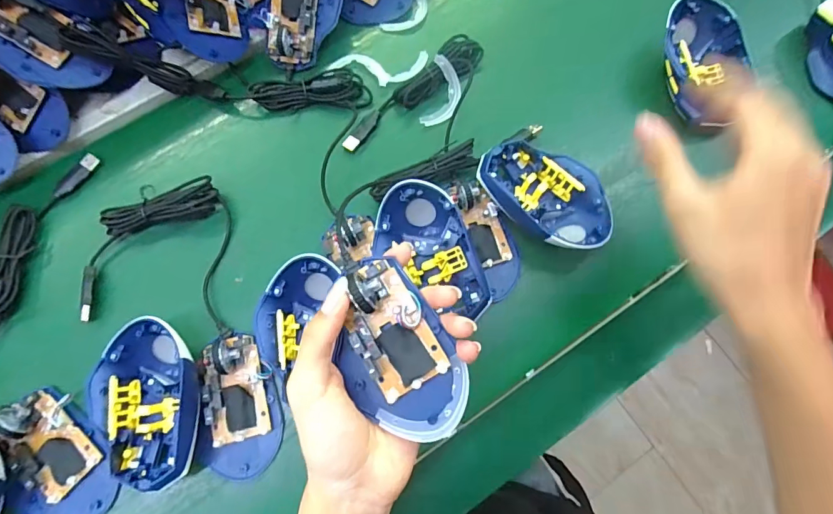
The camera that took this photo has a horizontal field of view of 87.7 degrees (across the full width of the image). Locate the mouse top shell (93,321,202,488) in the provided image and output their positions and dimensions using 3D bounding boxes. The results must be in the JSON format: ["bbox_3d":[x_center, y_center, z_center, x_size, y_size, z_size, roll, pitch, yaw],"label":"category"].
[{"bbox_3d":[-0.203,0.109,0.330,0.072,0.035,0.117,-4,75,-1],"label":"mouse top shell"}]

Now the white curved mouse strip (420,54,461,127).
[{"bbox_3d":[0.026,-0.155,0.412,0.031,0.007,0.063,12,96,-16],"label":"white curved mouse strip"}]

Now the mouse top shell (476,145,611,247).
[{"bbox_3d":[0.111,-0.052,0.375,0.072,0.030,0.116,-44,79,-11],"label":"mouse top shell"}]

